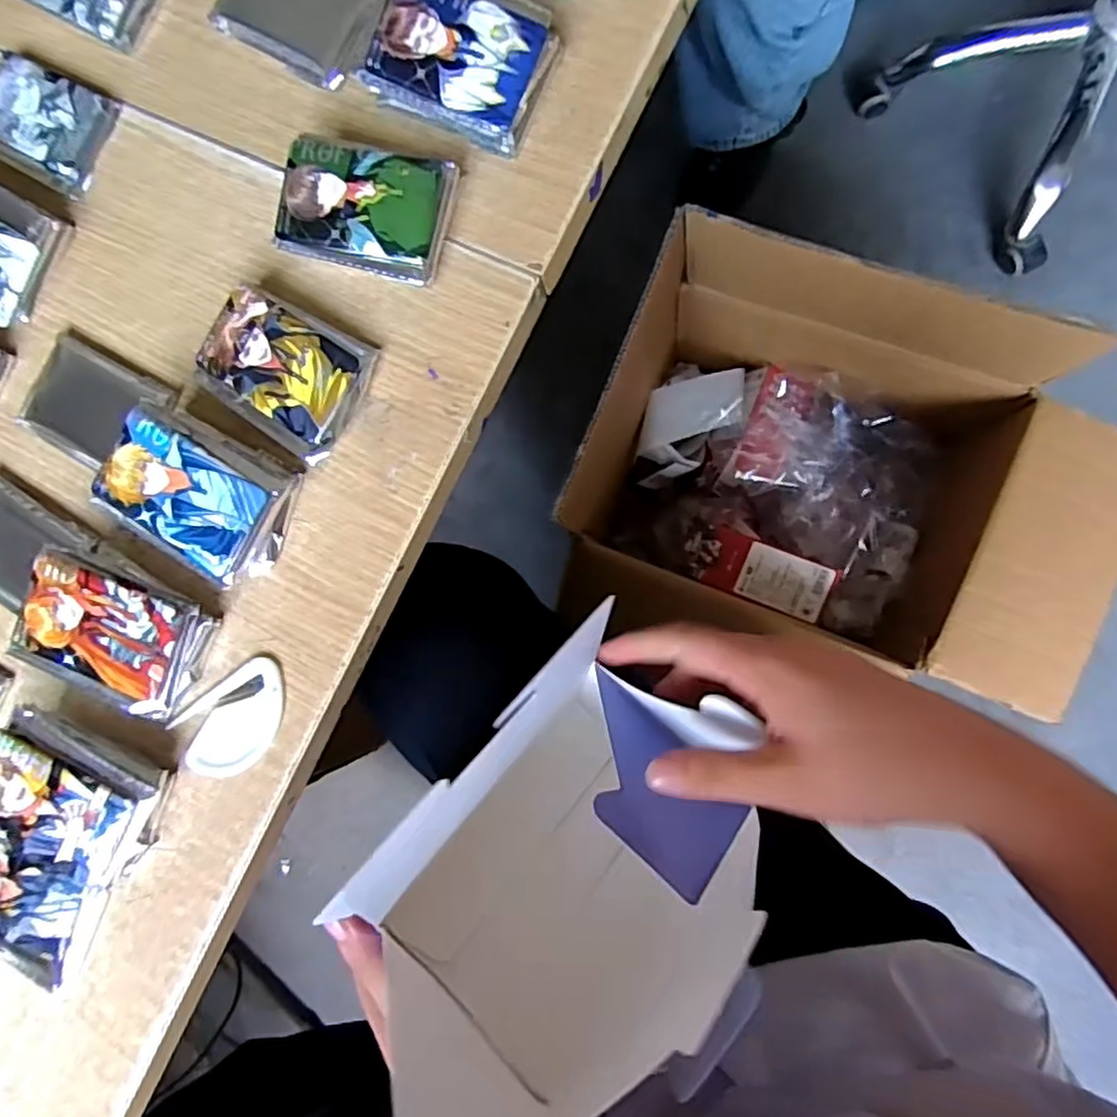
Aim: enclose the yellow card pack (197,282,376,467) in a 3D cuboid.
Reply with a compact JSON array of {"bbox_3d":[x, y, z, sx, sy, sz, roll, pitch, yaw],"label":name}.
[{"bbox_3d":[-0.154,-0.104,0.371,0.088,0.024,0.070,28,88,9],"label":"yellow card pack"}]

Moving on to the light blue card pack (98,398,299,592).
[{"bbox_3d":[-0.195,-0.034,0.362,0.086,0.040,0.068,27,88,9],"label":"light blue card pack"}]

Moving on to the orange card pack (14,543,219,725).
[{"bbox_3d":[-0.242,0.041,0.361,0.088,0.041,0.067,23,88,9],"label":"orange card pack"}]

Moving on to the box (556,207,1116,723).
[{"bbox_3d":[0.288,-0.060,0.656,0.471,0.335,0.287,24,90,12],"label":"box"}]

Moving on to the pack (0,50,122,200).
[{"bbox_3d":[-0.323,-0.274,0.418,0.090,0.012,0.064,29,89,9],"label":"pack"}]

